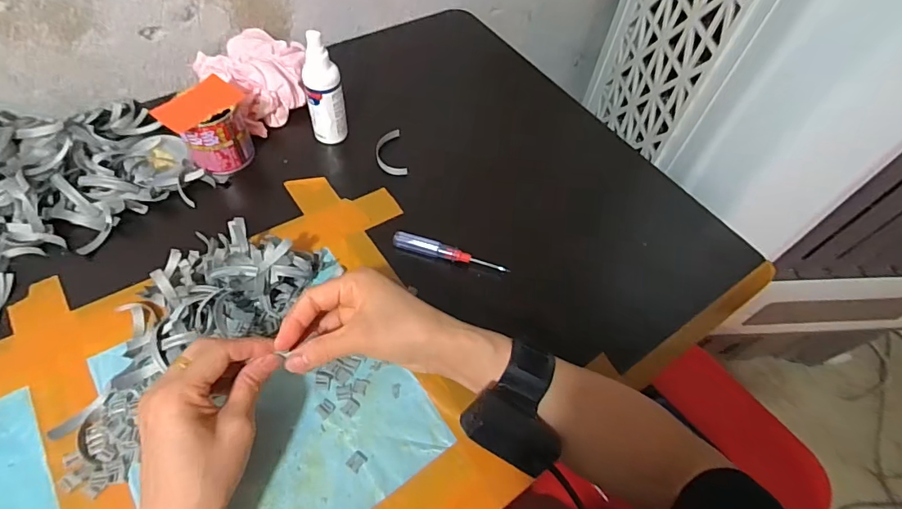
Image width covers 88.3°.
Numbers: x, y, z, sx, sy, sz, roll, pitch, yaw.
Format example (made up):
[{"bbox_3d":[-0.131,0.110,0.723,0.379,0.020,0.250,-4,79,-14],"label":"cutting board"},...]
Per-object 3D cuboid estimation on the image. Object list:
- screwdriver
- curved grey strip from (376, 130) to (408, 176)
[{"bbox_3d":[-0.002,-0.001,0.479,0.120,0.013,0.014,17,57,7],"label":"screwdriver"},{"bbox_3d":[-0.073,-0.119,0.553,0.032,0.012,0.065,-8,58,-10],"label":"curved grey strip"}]

